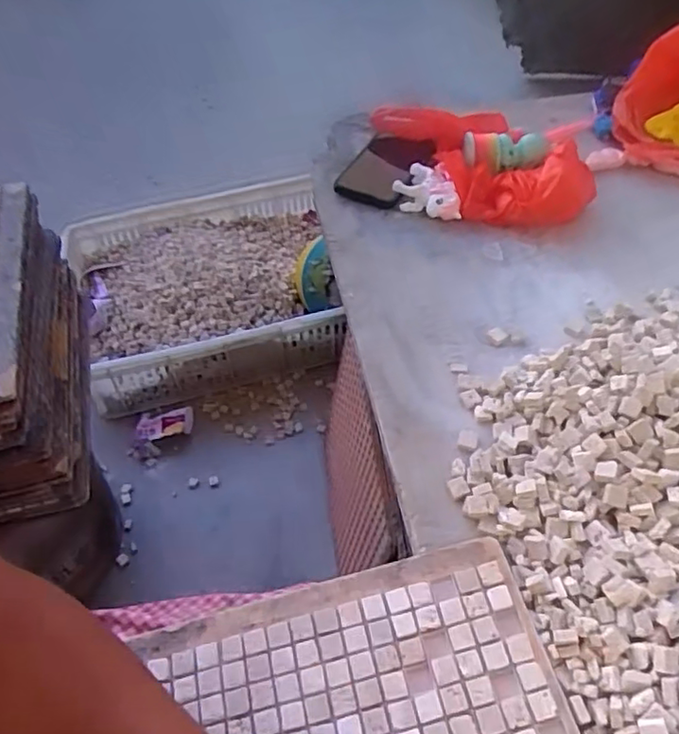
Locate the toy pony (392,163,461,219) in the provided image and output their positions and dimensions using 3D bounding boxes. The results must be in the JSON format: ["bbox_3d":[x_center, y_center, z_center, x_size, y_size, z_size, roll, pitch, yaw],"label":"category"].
[{"bbox_3d":[0.099,-0.203,0.733,0.068,0.040,0.081,-7,51,-6],"label":"toy pony"}]

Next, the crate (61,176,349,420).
[{"bbox_3d":[-0.251,-0.168,1.211,0.500,0.196,0.398,-14,52,-11],"label":"crate"}]

